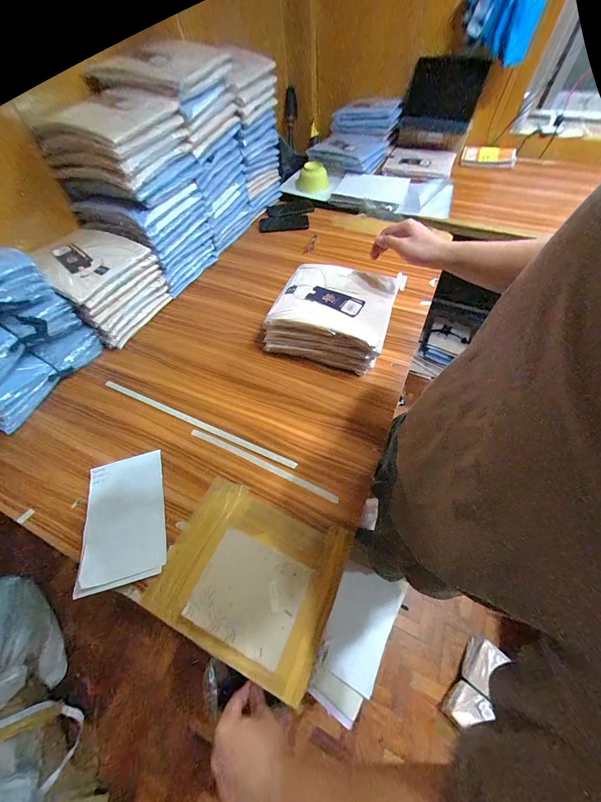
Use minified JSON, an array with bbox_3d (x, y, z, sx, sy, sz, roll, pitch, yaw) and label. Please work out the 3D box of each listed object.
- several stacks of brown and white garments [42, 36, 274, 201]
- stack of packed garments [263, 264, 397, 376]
[{"bbox_3d":[-0.343,-0.814,0.776,0.305,0.177,0.721,17,60,11],"label":"several stacks of brown and white garments"},{"bbox_3d":[0.071,-0.196,0.657,0.246,0.132,0.214,15,60,12],"label":"stack of packed garments"}]

